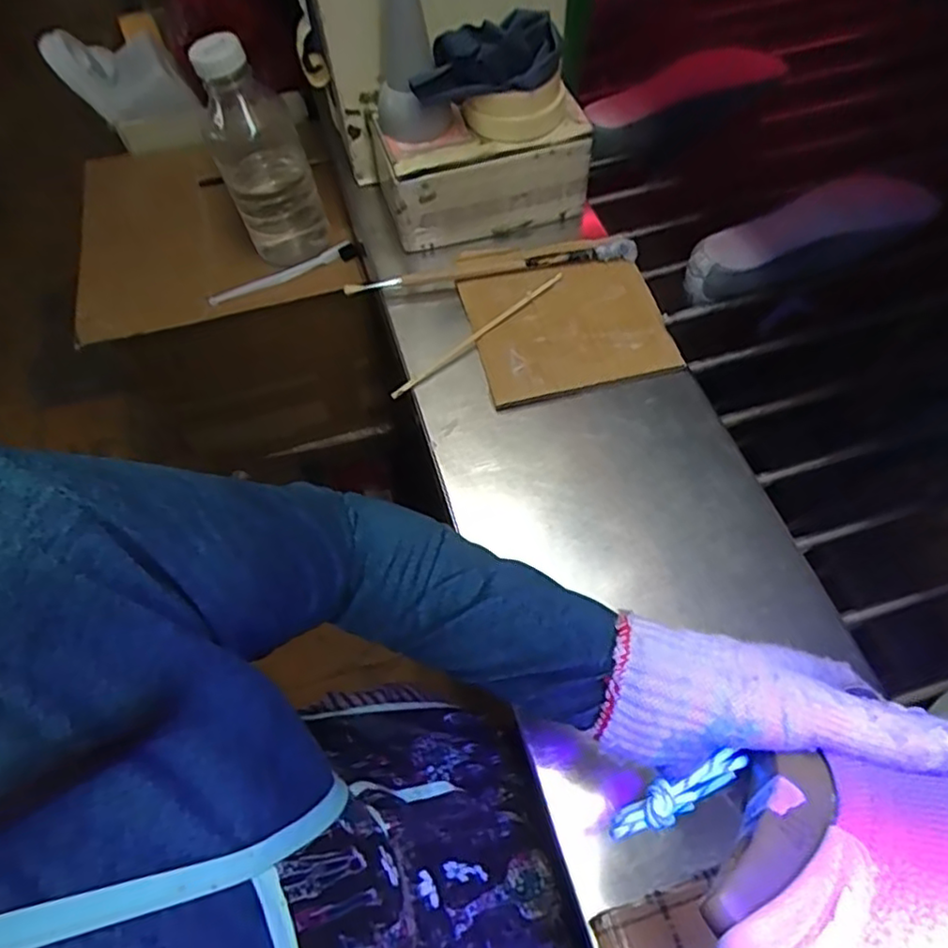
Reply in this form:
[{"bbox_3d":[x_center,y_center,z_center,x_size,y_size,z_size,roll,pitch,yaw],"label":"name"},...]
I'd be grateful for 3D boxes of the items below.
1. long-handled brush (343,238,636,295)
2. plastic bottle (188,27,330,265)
[{"bbox_3d":[0.016,-0.196,0.612,0.272,0.016,0.022,-7,59,-1],"label":"long-handled brush"},{"bbox_3d":[-0.217,-0.326,0.684,0.093,0.230,0.084,-19,60,-9],"label":"plastic bottle"}]

